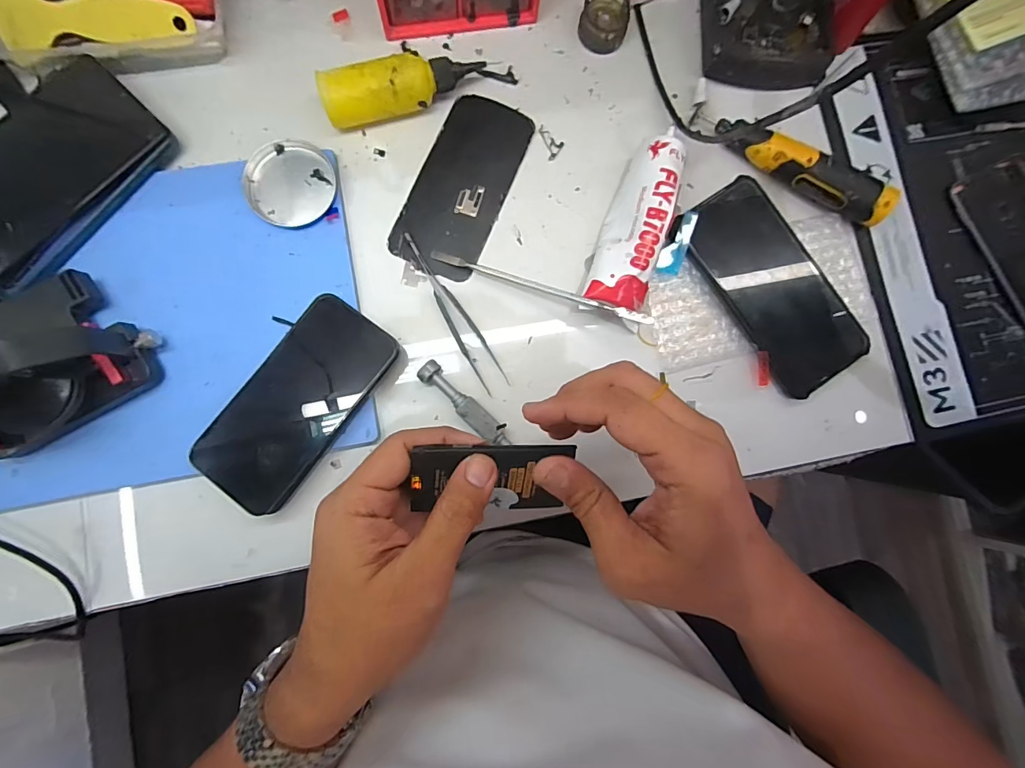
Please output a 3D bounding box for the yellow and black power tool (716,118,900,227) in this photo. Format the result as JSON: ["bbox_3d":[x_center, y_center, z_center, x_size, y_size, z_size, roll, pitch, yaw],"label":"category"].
[{"bbox_3d":[0.223,-0.166,0.347,0.138,0.029,0.023,28,83,0],"label":"yellow and black power tool"}]

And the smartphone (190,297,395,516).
[{"bbox_3d":[-0.146,0.011,0.302,0.073,0.006,0.142,34,82,5],"label":"smartphone"}]

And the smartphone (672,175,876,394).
[{"bbox_3d":[0.198,-0.074,0.336,0.077,0.012,0.165,-36,89,-6],"label":"smartphone"}]

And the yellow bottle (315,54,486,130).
[{"bbox_3d":[-0.080,-0.218,0.333,0.115,0.035,0.032,-12,85,-5],"label":"yellow bottle"}]

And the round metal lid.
[{"bbox_3d":[-0.163,-0.147,0.330,0.062,0.013,0.062,0,84,-4],"label":"round metal lid"}]

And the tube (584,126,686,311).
[{"bbox_3d":[0.091,-0.119,0.331,0.044,0.036,0.135,16,83,-2],"label":"tube"}]

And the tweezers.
[{"bbox_3d":[-0.043,-0.053,0.332,0.020,0.006,0.131,-30,87,-6],"label":"tweezers"}]

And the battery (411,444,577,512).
[{"bbox_3d":[-0.011,0.052,0.245,0.084,0.006,0.043,2,117,-13],"label":"battery"}]

